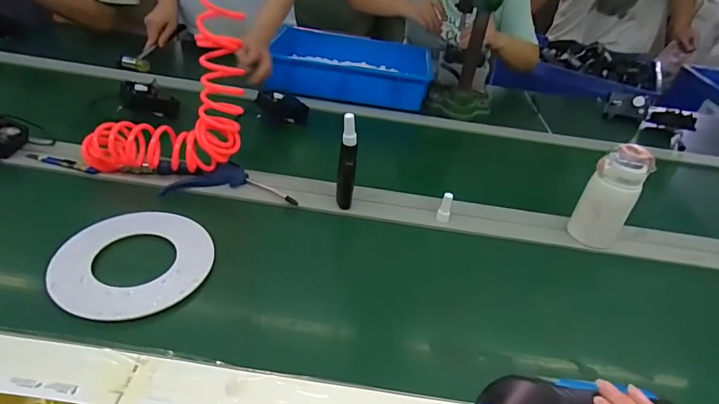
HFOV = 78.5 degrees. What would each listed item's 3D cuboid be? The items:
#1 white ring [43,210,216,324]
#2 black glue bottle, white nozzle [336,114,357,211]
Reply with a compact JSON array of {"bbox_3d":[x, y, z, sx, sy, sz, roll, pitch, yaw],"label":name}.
[{"bbox_3d":[-0.295,0.072,0.578,0.190,0.007,0.183,5,36,-4],"label":"white ring"},{"bbox_3d":[-0.018,-0.059,0.690,0.026,0.158,0.032,5,36,-3],"label":"black glue bottle, white nozzle"}]

